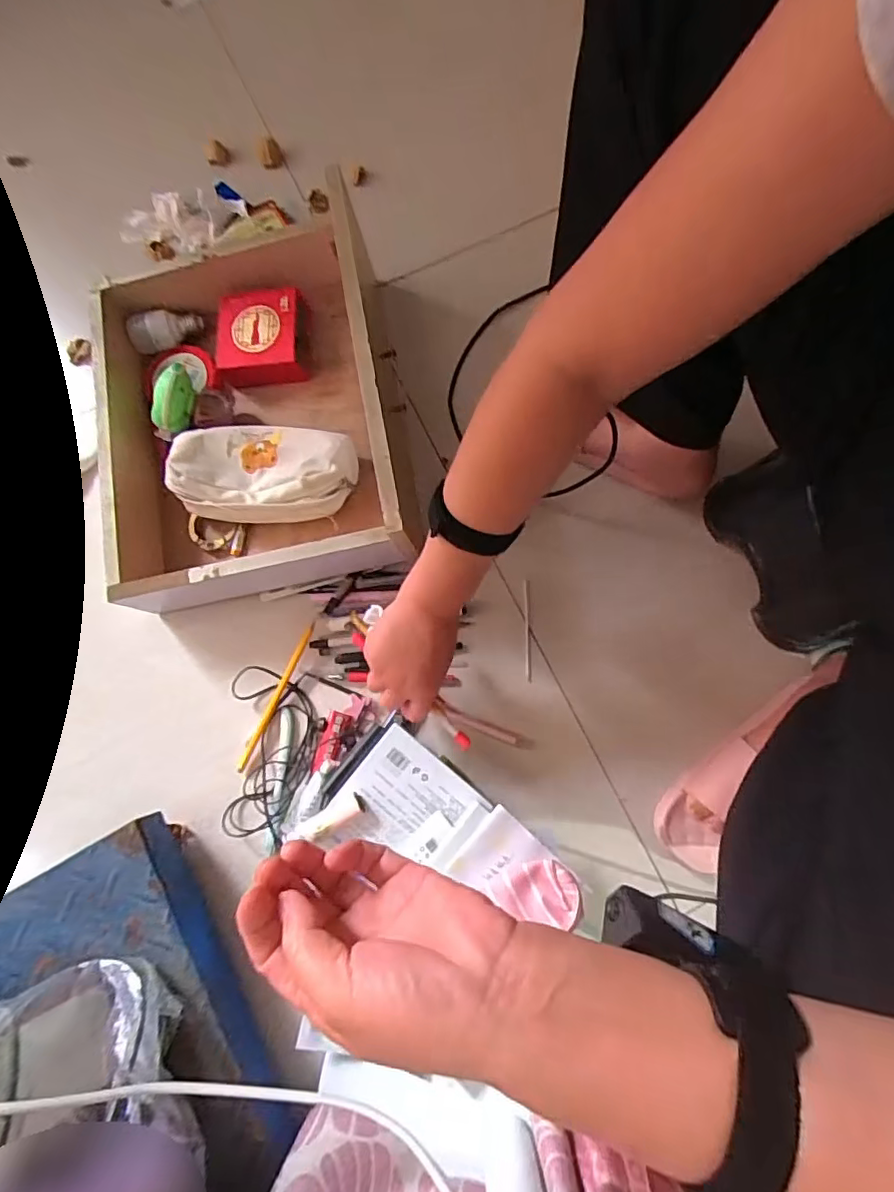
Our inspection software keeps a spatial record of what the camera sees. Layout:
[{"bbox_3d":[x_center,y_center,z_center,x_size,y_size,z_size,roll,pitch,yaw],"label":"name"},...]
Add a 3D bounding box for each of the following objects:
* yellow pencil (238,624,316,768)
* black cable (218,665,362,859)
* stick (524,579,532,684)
[{"bbox_3d":[-0.182,0.107,0.595,0.009,0.010,0.166,24,79,7],"label":"yellow pencil"},{"bbox_3d":[-0.186,0.154,0.580,0.117,0.021,0.172,25,79,7],"label":"black cable"},{"bbox_3d":[0.090,0.037,0.620,0.006,0.004,0.114,1,77,2],"label":"stick"}]

